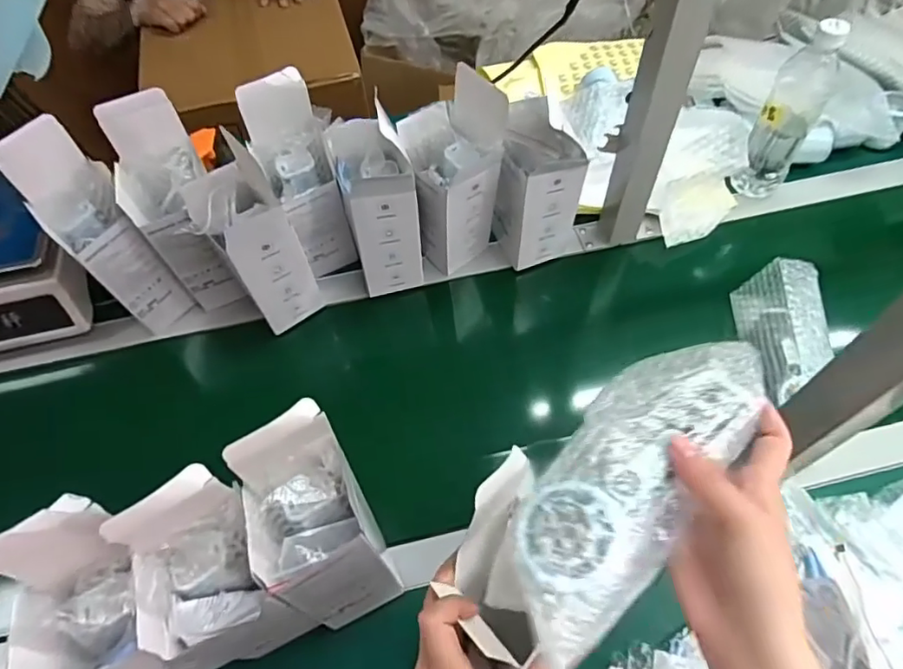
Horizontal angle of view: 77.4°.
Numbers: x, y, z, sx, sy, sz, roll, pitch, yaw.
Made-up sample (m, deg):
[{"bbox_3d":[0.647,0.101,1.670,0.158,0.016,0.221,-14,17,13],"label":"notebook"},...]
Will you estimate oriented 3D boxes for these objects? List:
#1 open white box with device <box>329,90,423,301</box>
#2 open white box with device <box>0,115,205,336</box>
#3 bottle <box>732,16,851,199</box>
[{"bbox_3d":[-0.081,-0.141,0.649,0.072,0.181,0.094,-15,60,-6],"label":"open white box with device"},{"bbox_3d":[-0.375,-0.104,0.620,0.079,0.237,0.089,-40,66,-18],"label":"open white box with device"},{"bbox_3d":[0.416,-0.271,0.696,0.066,0.217,0.065,27,65,17],"label":"bottle"}]

